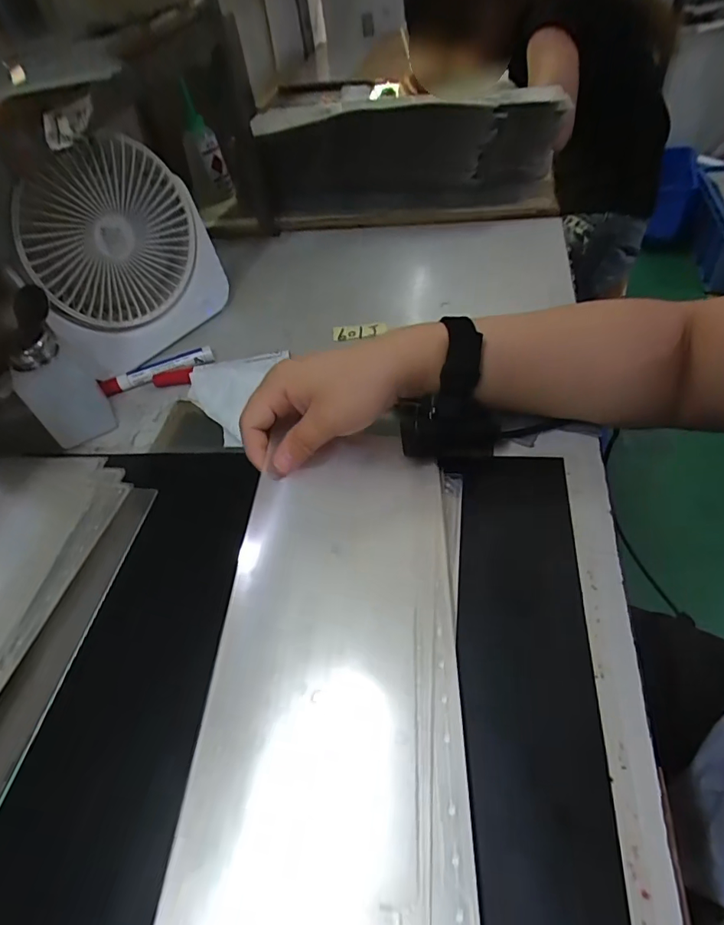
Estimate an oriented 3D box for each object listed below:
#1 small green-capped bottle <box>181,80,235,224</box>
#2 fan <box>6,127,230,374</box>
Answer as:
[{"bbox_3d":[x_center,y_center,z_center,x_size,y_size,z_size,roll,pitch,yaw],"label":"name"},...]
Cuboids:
[{"bbox_3d":[-0.234,-0.454,0.739,0.058,0.169,0.050,-22,49,-9],"label":"small green-capped bottle"},{"bbox_3d":[-0.226,-0.192,0.477,0.182,0.180,0.054,-37,55,-22],"label":"fan"}]

